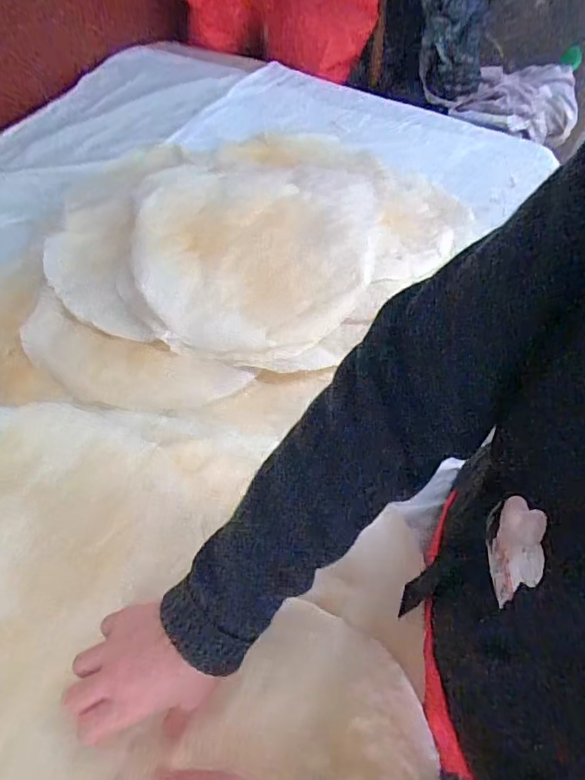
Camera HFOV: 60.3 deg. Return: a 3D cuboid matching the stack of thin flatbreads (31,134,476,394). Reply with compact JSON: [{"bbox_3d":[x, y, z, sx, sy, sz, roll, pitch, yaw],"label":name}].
[{"bbox_3d":[-0.054,-0.256,0.799,0.357,0.048,0.484,10,55,1],"label":"stack of thin flatbreads"}]

